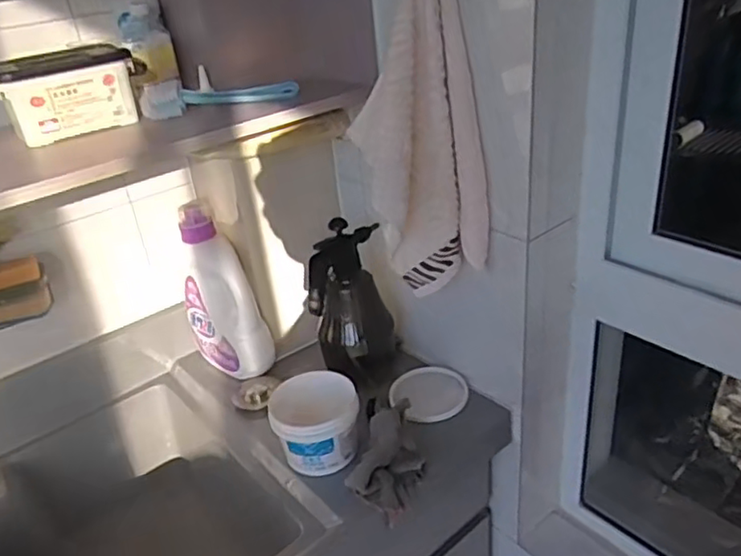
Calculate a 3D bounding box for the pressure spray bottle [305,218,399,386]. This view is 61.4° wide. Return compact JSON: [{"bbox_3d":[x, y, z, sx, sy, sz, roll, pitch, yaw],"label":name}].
[{"bbox_3d":[-0.033,0.035,1.039,0.133,0.253,0.120,-7,30,-1],"label":"pressure spray bottle"}]

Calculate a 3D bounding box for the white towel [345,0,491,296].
[{"bbox_3d":[0.062,-0.193,0.819,0.159,0.416,0.125,-7,30,-2],"label":"white towel"}]

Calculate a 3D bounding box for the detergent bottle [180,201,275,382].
[{"bbox_3d":[-0.262,0.028,1.083,0.071,0.270,0.180,-30,37,-35],"label":"detergent bottle"}]

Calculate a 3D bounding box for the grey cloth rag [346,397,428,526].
[{"bbox_3d":[0.024,0.242,0.858,0.094,0.079,0.140,8,33,24],"label":"grey cloth rag"}]

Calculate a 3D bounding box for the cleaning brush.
[{"bbox_3d":[-0.216,-0.266,0.892,0.219,0.039,0.046,-12,30,-9],"label":"cleaning brush"}]

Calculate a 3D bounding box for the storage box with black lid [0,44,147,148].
[{"bbox_3d":[-0.405,-0.252,0.848,0.198,0.094,0.103,-24,34,-28],"label":"storage box with black lid"}]

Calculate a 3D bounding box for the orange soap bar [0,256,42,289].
[{"bbox_3d":[-0.550,-0.004,0.942,0.093,0.028,0.038,-16,31,-17],"label":"orange soap bar"}]

